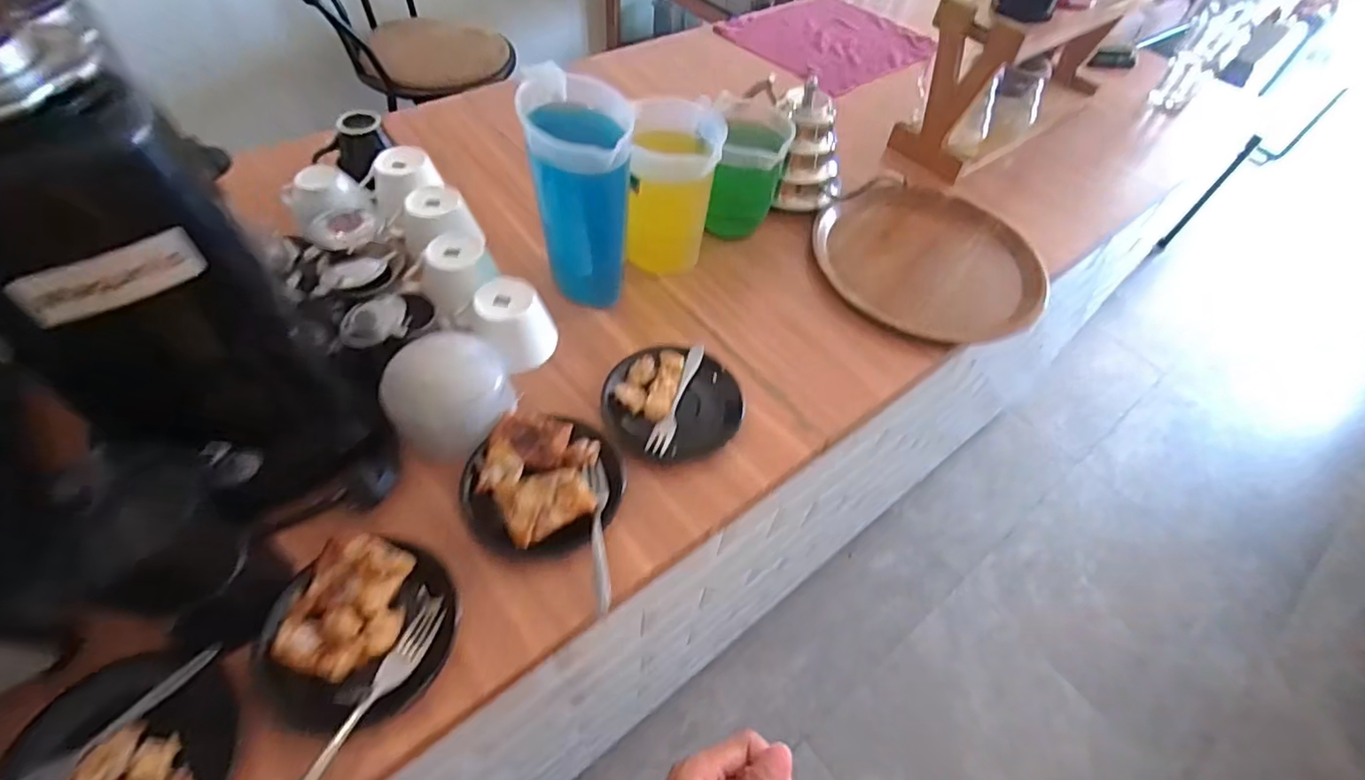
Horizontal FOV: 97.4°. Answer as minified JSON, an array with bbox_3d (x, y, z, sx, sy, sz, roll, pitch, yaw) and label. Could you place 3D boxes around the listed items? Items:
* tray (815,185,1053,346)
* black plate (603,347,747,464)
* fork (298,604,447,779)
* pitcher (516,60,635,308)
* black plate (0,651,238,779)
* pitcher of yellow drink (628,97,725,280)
[{"bbox_3d":[0.324,-0.168,0.781,0.269,0.027,0.274,3,53,-3],"label":"tray"},{"bbox_3d":[-0.011,0.011,0.609,0.137,0.027,0.134,3,53,-3],"label":"black plate"},{"bbox_3d":[-0.232,0.233,0.418,0.022,0.009,0.177,25,54,13],"label":"fork"},{"bbox_3d":[-0.110,-0.205,0.648,0.103,0.205,0.136,-5,53,-9],"label":"pitcher"},{"bbox_3d":[-0.379,0.256,0.405,0.138,0.028,0.141,3,53,-3],"label":"black plate"},{"bbox_3d":[-0.011,-0.234,0.698,0.096,0.183,0.095,3,53,-3],"label":"pitcher of yellow drink"}]

